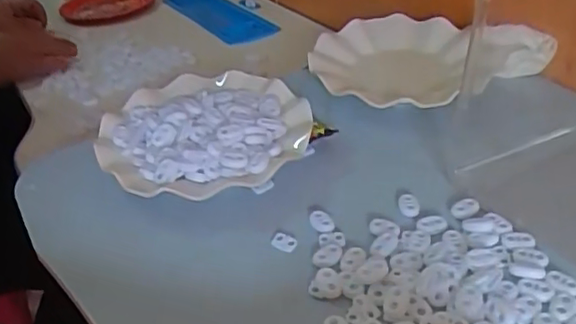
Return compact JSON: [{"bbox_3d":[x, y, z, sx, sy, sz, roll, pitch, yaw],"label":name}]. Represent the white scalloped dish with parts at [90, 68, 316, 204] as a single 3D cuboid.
[{"bbox_3d":[-0.072,-0.029,0.525,0.180,0.024,0.169,-28,39,-28],"label":"white scalloped dish with parts"}]

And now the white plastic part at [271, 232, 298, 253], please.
[{"bbox_3d":[-0.002,0.057,0.435,0.017,0.006,0.012,15,40,30],"label":"white plastic part"}]

